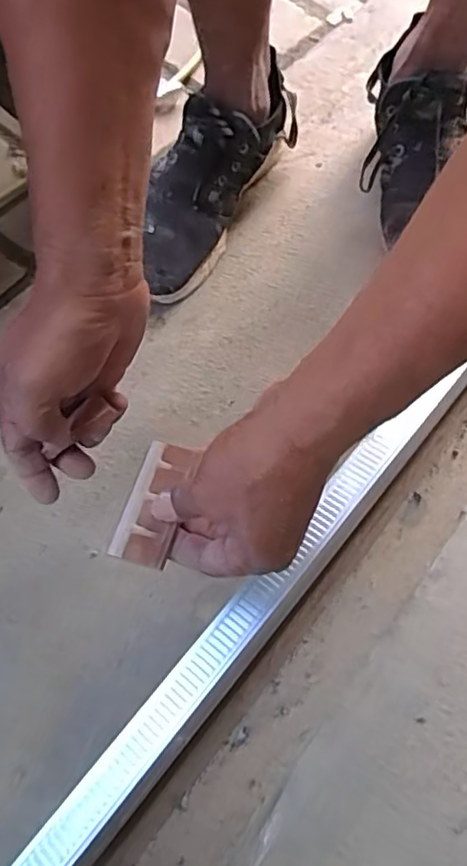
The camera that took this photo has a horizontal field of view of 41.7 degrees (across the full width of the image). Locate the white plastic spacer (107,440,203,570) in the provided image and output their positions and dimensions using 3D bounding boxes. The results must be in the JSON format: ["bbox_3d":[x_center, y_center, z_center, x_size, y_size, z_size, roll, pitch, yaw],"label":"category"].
[{"bbox_3d":[-0.052,0.045,0.403,0.035,0.004,0.082,15,67,6],"label":"white plastic spacer"}]

